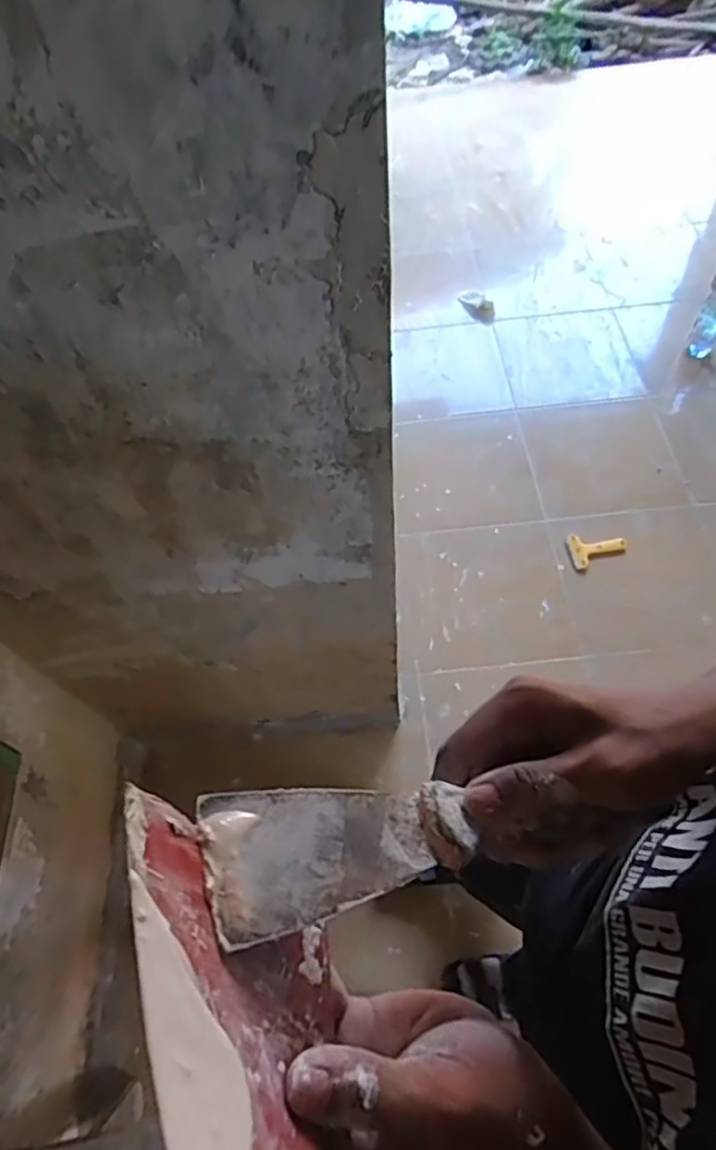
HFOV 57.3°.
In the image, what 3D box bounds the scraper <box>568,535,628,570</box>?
[{"bbox_3d":[0.631,-0.070,1.708,0.153,0.018,0.093,-9,60,-1],"label":"scraper"}]

